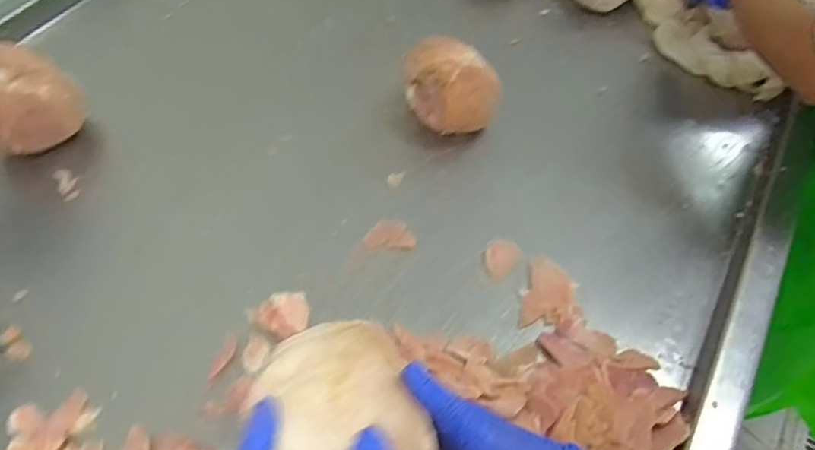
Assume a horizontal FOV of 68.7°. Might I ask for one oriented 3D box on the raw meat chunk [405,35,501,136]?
[{"bbox_3d":[0.058,-0.178,0.775,0.130,0.097,0.079,35,61,20],"label":"raw meat chunk"}]

